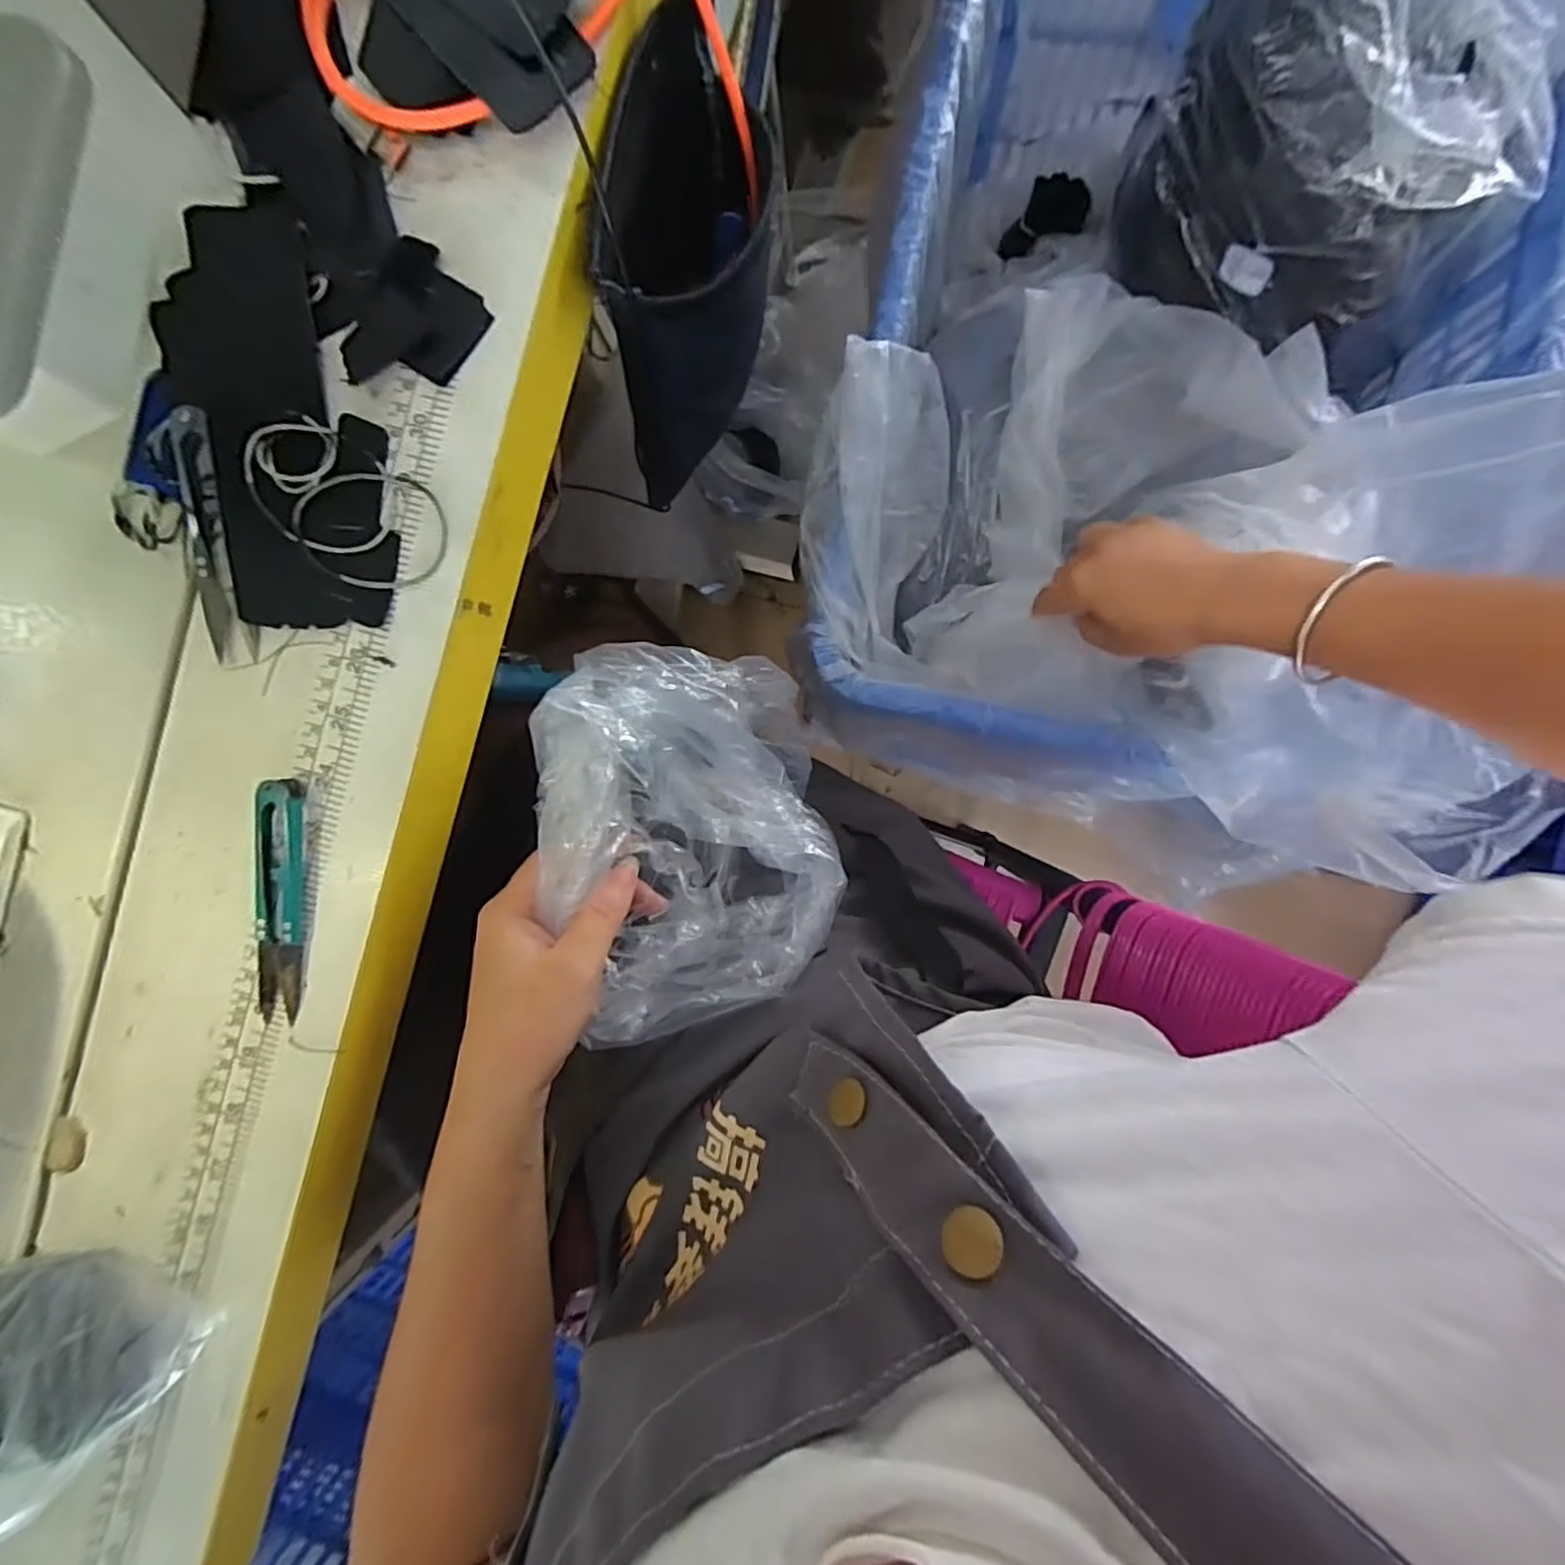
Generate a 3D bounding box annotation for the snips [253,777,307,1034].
[{"bbox_3d":[-0.214,0.050,0.281,0.020,0.009,0.101,3,90,5],"label":"snips"}]

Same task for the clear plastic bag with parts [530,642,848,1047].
[{"bbox_3d":[-0.042,0.027,0.340,0.129,0.127,0.181,-13,92,-1],"label":"clear plastic bag with parts"}]

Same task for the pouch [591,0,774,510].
[{"bbox_3d":[-0.049,-0.271,0.380,0.074,0.204,0.134,10,91,5],"label":"pouch"}]

